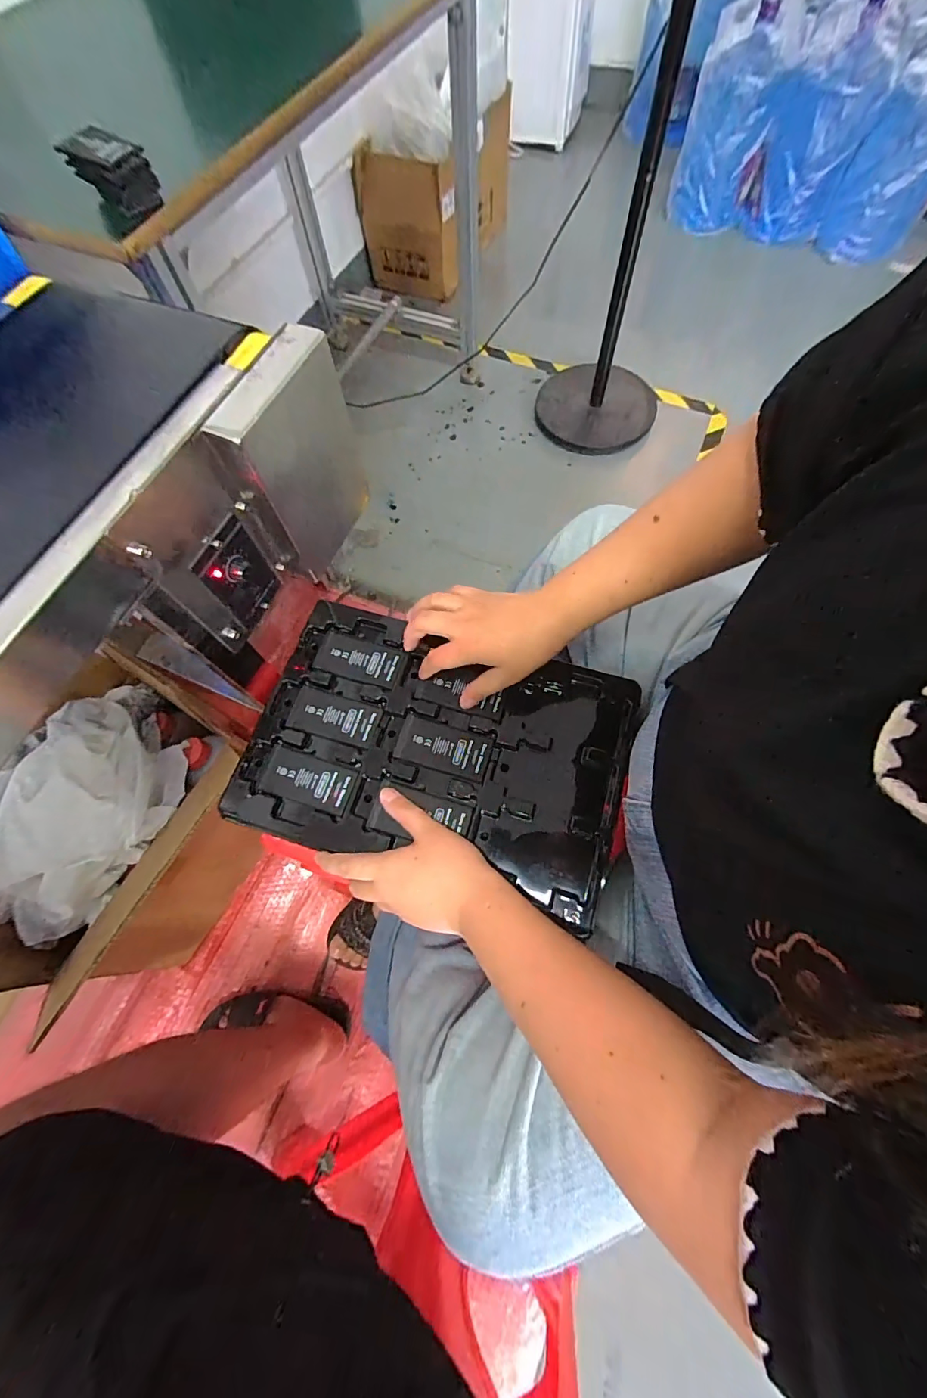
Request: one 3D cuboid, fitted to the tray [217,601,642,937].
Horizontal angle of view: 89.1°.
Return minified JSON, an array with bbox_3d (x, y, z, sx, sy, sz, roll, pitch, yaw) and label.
[{"bbox_3d":[-0.025,0.045,0.435,0.328,0.024,0.219,15,70,8],"label":"tray"}]

